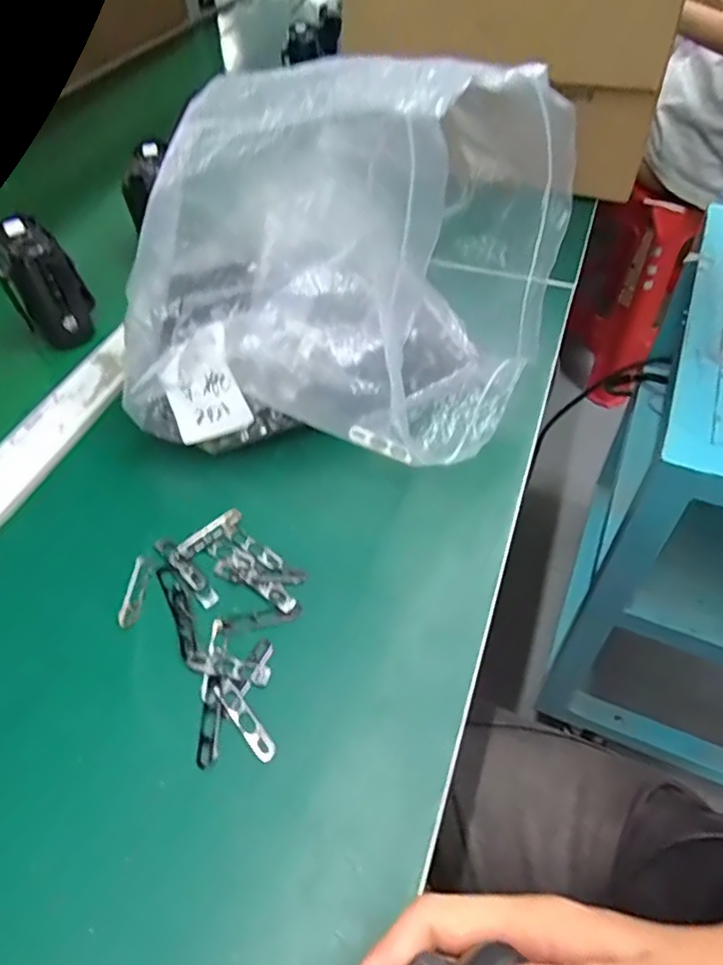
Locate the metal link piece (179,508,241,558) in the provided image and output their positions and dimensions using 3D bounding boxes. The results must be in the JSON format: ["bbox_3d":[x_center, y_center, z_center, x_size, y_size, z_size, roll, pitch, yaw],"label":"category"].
[{"bbox_3d":[-0.091,0.029,0.379,0.013,0.004,0.043,37,59,27],"label":"metal link piece"}]

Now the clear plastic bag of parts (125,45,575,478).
[{"bbox_3d":[-0.005,-0.135,0.390,0.245,0.187,0.198,10,51,11],"label":"clear plastic bag of parts"}]

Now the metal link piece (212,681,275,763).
[{"bbox_3d":[-0.057,0.115,0.305,0.010,0.004,0.045,-31,57,-24],"label":"metal link piece"}]

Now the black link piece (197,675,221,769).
[{"bbox_3d":[-0.073,0.115,0.304,0.009,0.004,0.043,-1,50,-1],"label":"black link piece"}]

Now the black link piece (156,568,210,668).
[{"bbox_3d":[-0.098,0.072,0.341,0.011,0.004,0.069,-21,53,-17],"label":"black link piece"}]

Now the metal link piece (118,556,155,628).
[{"bbox_3d":[-0.128,0.060,0.354,0.011,0.004,0.043,4,50,3],"label":"metal link piece"}]

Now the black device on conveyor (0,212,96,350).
[{"bbox_3d":[-0.243,-0.153,0.479,0.054,0.089,0.040,-28,55,-22],"label":"black device on conveyor"}]

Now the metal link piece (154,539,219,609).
[{"bbox_3d":[-0.102,0.050,0.360,0.010,0.004,0.058,-35,58,-26],"label":"metal link piece"}]

